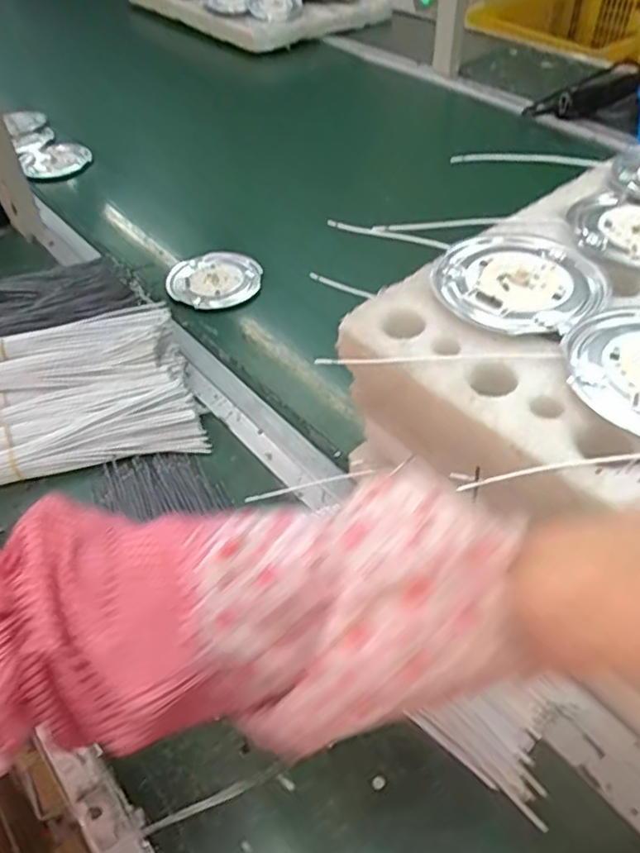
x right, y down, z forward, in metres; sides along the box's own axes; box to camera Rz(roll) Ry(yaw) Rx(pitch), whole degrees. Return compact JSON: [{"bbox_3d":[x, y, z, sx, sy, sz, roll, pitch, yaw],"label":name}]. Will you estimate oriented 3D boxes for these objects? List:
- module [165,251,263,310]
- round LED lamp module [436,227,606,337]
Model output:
[{"bbox_3d":[-0.121,-0.170,0.723,0.104,0.015,0.090,-9,47,-4],"label":"module"},{"bbox_3d":[0.131,-0.094,0.399,0.104,0.015,0.098,-2,46,2],"label":"round LED lamp module"}]

